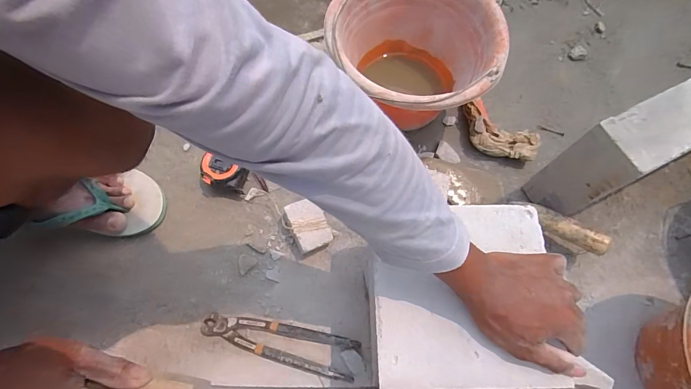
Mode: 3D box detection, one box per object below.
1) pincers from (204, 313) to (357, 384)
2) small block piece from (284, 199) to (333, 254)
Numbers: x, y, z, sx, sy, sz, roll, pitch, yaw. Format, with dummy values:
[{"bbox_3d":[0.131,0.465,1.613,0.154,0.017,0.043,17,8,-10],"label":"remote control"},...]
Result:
[{"bbox_3d":[-0.094,0.210,0.513,0.218,0.018,0.054,10,69,3],"label":"pincers"},{"bbox_3d":[-0.056,0.046,0.560,0.055,0.043,0.080,-22,71,-9],"label":"small block piece"}]

